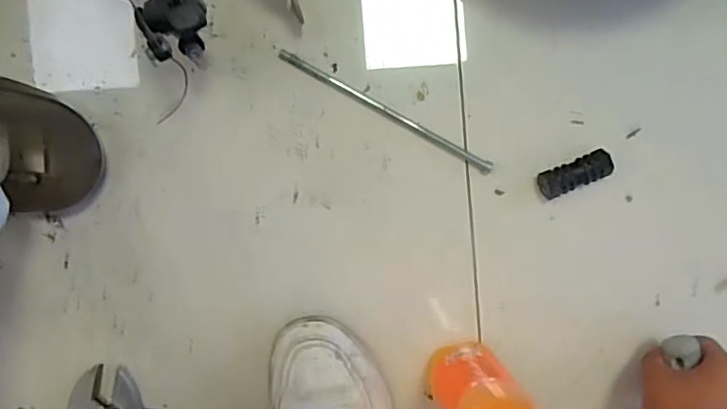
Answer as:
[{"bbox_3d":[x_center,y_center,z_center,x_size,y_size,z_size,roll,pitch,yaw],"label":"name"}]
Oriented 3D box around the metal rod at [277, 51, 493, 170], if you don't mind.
[{"bbox_3d":[0.021,-0.082,0.517,0.207,0.007,0.011,28,91,-4],"label":"metal rod"}]

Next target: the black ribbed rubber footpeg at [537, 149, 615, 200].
[{"bbox_3d":[0.185,-0.027,0.518,0.063,0.021,0.023,-22,94,-2],"label":"black ribbed rubber footpeg"}]

